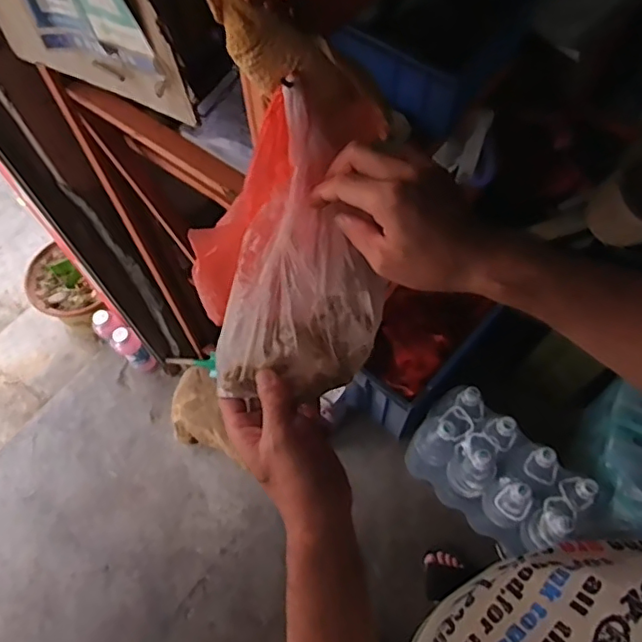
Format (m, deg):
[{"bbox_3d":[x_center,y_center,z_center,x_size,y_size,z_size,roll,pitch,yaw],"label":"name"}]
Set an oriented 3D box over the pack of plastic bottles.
[{"bbox_3d":[0.410,0.369,1.366,0.391,0.295,0.183,38,71,18],"label":"pack of plastic bottles"}]

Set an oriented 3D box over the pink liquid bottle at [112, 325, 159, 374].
[{"bbox_3d":[-0.531,0.091,1.620,0.066,0.209,0.064,-1,64,1],"label":"pink liquid bottle"}]

